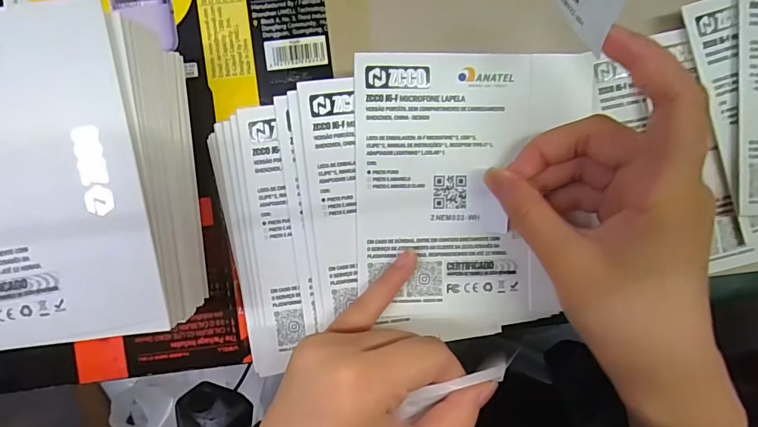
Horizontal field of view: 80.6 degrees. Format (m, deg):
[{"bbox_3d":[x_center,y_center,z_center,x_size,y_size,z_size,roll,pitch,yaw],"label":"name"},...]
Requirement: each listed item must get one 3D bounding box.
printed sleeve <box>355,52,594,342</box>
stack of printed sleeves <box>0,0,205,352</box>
[{"bbox_3d":[0.042,-0.007,0.207,0.103,0.004,0.129,-1,94,-4],"label":"printed sleeve"},{"bbox_3d":[-0.143,-0.009,0.191,0.117,0.062,0.122,-8,92,-1],"label":"stack of printed sleeves"}]

